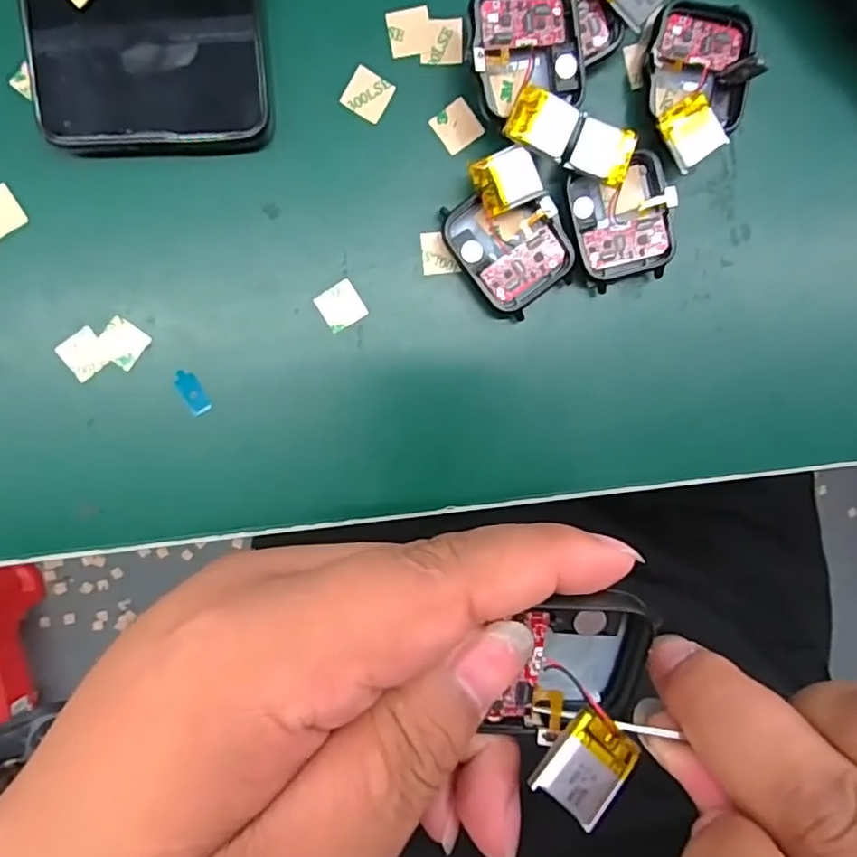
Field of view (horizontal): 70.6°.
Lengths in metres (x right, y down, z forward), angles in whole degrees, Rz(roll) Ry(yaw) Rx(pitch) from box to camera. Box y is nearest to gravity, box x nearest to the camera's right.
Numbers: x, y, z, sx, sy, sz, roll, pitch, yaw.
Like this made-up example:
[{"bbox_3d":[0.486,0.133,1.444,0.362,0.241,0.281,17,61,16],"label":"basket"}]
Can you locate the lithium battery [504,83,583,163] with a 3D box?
[{"bbox_3d":[0.039,-0.102,0.203,0.022,0.004,0.020,26,88,-4],"label":"lithium battery"}]

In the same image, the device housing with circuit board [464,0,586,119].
[{"bbox_3d":[0.032,-0.129,0.207,0.038,0.011,0.041,-12,101,-12],"label":"device housing with circuit board"}]

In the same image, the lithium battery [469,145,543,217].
[{"bbox_3d":[0.027,-0.088,0.212,0.021,0.004,0.019,-26,110,8],"label":"lithium battery"}]

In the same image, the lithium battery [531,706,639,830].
[{"bbox_3d":[0.036,0.075,0.134,0.020,0.004,0.021,44,77,-13],"label":"lithium battery"}]

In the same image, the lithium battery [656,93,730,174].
[{"bbox_3d":[0.093,-0.105,0.215,0.019,0.004,0.021,-35,98,5],"label":"lithium battery"}]

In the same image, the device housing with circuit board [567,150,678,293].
[{"bbox_3d":[0.072,-0.077,0.226,0.037,0.012,0.042,-19,99,-1],"label":"device housing with circuit board"}]

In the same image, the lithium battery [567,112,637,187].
[{"bbox_3d":[0.061,-0.098,0.213,0.020,0.004,0.018,20,99,-5],"label":"lithium battery"}]

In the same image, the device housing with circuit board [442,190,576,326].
[{"bbox_3d":[0.030,-0.067,0.224,0.038,0.013,0.045,-37,98,2],"label":"device housing with circuit board"}]

